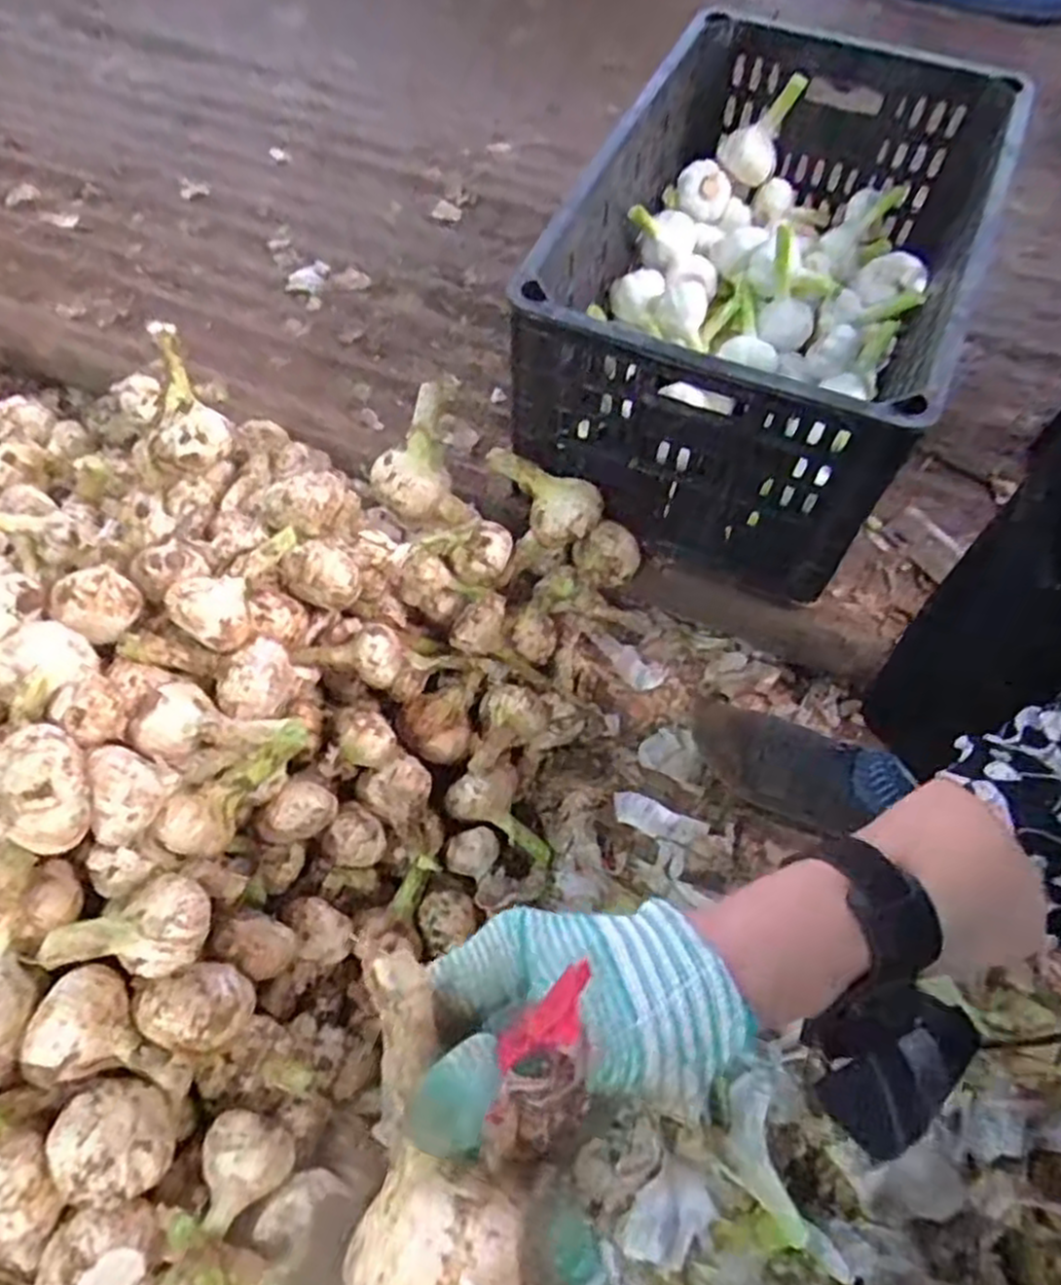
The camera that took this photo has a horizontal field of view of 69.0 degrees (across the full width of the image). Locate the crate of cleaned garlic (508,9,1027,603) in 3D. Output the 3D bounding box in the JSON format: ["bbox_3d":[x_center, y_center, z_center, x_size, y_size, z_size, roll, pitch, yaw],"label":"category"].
[{"bbox_3d":[0.223,-0.341,0.704,0.299,0.216,0.544,23,64,12],"label":"crate of cleaned garlic"}]

